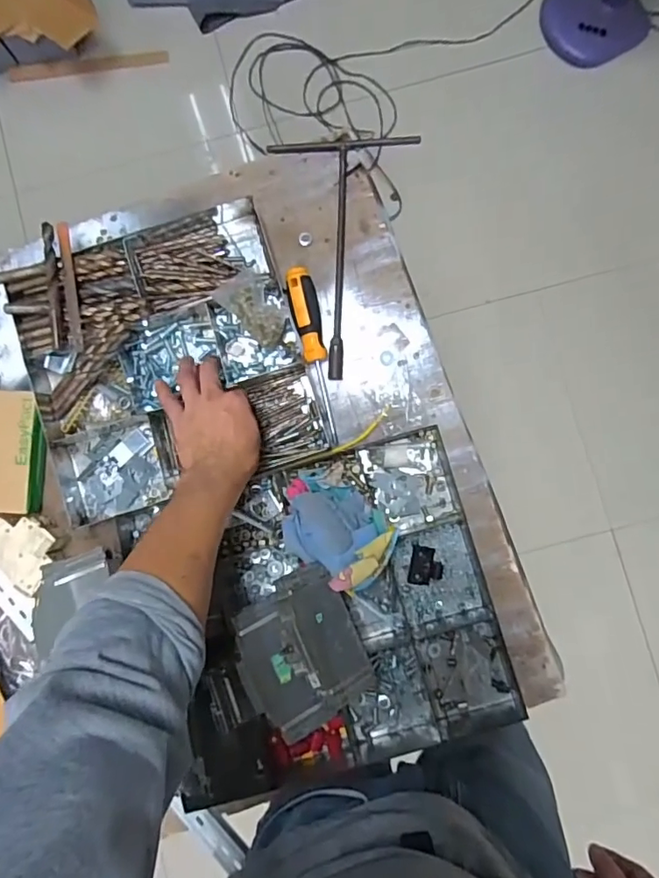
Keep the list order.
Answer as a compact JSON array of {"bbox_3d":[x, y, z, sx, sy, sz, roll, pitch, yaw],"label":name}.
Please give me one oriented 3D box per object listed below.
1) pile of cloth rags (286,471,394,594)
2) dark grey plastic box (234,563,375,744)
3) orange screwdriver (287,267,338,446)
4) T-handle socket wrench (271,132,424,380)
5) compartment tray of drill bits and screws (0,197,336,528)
[{"bbox_3d":[0.004,0.091,0.542,0.125,0.069,0.092,34,87,4],"label":"pile of cloth rags"},{"bbox_3d":[-0.028,0.206,0.500,0.115,0.042,0.134,-24,85,0],"label":"dark grey plastic box"},{"bbox_3d":[-0.016,-0.095,0.596,0.032,0.037,0.200,-11,86,1],"label":"orange screwdriver"},{"bbox_3d":[0.016,-0.212,0.612,0.164,0.013,0.285,-2,86,1],"label":"T-handle socket wrench"},{"bbox_3d":[-0.189,-0.091,0.593,0.307,0.052,0.305,-19,85,0],"label":"compartment tray of drill bits and screws"}]

